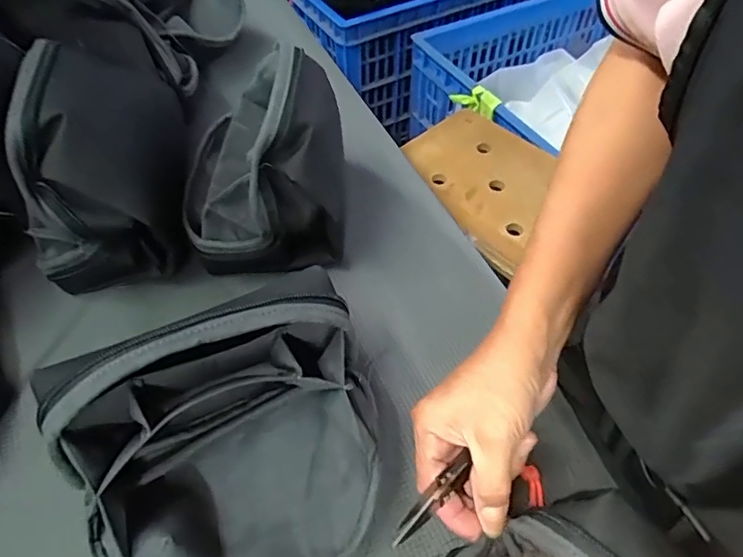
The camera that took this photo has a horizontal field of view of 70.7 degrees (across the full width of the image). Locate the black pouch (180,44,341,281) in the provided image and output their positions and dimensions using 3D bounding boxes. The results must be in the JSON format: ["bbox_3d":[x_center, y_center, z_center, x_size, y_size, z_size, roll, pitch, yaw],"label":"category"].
[{"bbox_3d":[-0.092,-0.097,0.413,0.123,0.135,0.150,-11,54,-8],"label":"black pouch"}]

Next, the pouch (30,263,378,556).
[{"bbox_3d":[-0.066,0.089,0.277,0.162,0.111,0.132,-29,59,-20],"label":"pouch"}]

